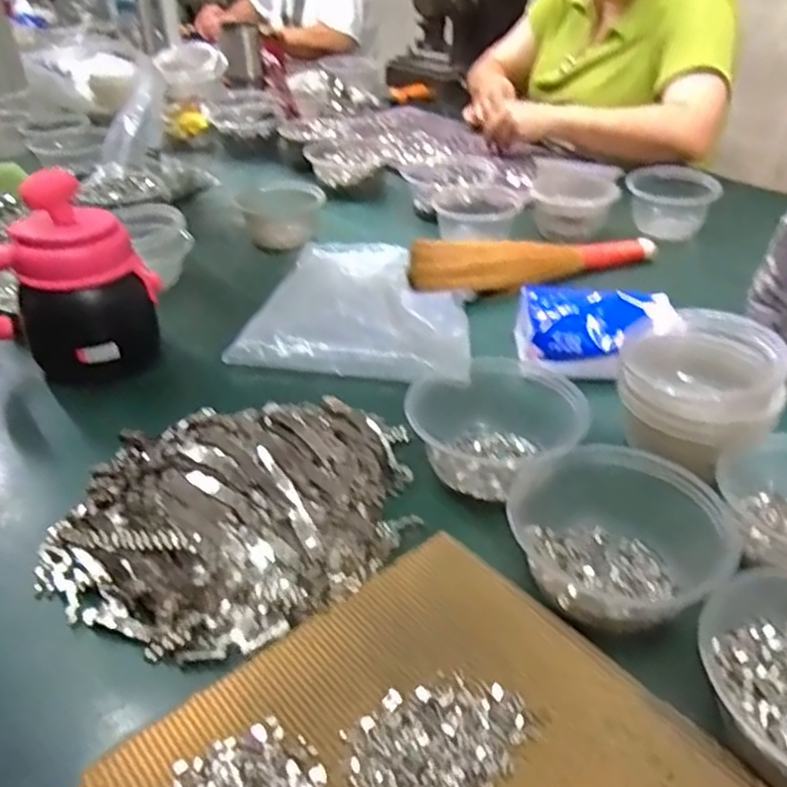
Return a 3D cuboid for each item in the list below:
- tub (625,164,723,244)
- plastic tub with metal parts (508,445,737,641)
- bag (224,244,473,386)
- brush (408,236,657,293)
[{"bbox_3d":[0.366,-0.255,0.954,0.100,0.069,0.101,-1,36,1],"label":"tub"},{"bbox_3d":[0.151,0.087,0.471,0.138,0.055,0.145,-1,36,1],"label":"plastic tub with metal parts"},{"bbox_3d":[-0.025,-0.095,0.765,0.226,0.018,0.243,6,36,11],"label":"bag"},{"bbox_3d":[0.170,-0.157,0.828,0.315,0.061,0.056,-11,36,-12],"label":"brush"}]

